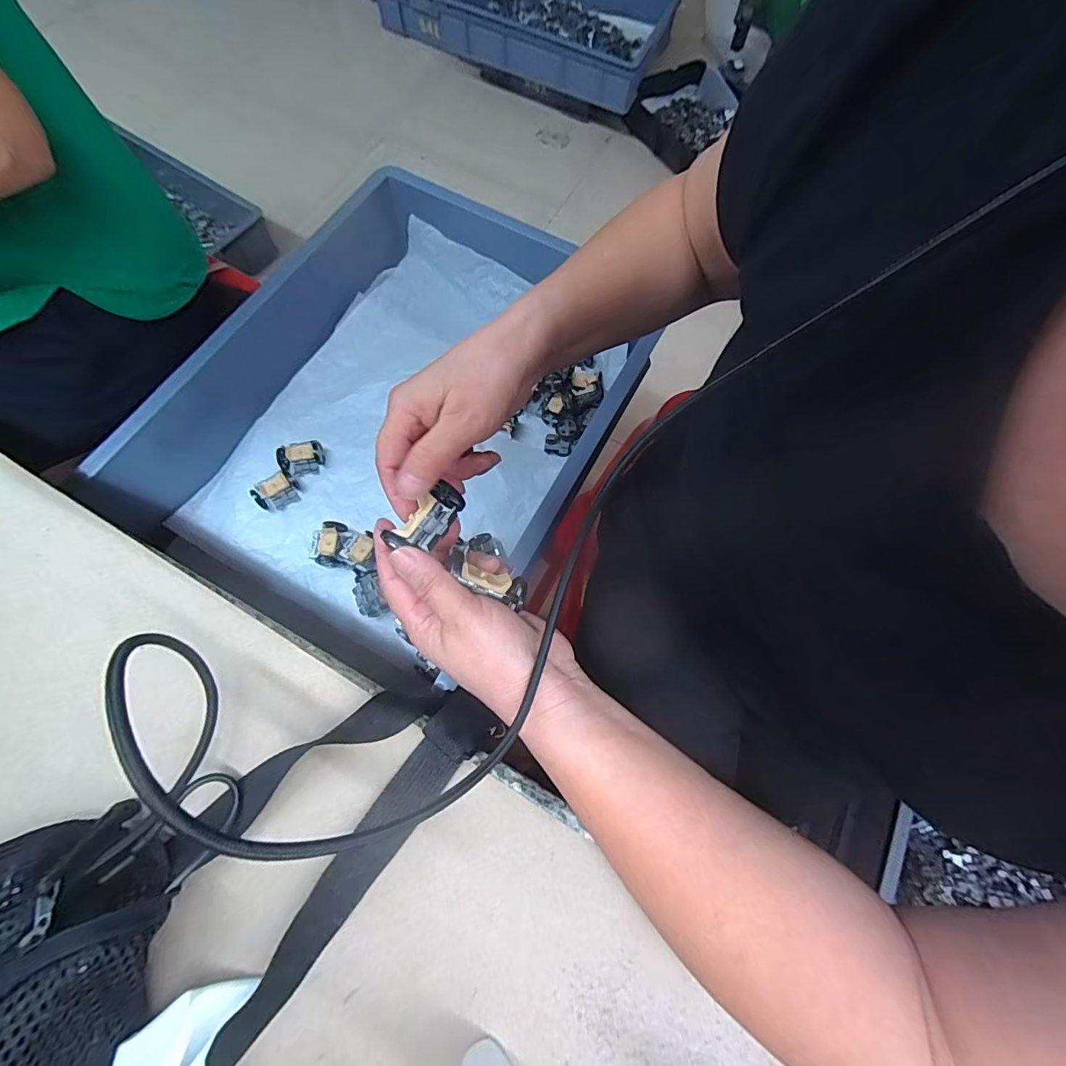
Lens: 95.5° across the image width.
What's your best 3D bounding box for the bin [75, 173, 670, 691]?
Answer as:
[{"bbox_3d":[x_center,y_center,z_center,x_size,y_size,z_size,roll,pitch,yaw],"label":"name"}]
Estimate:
[{"bbox_3d":[-0.144,-0.140,0.566,0.401,0.116,0.531,29,72,8],"label":"bin"}]

